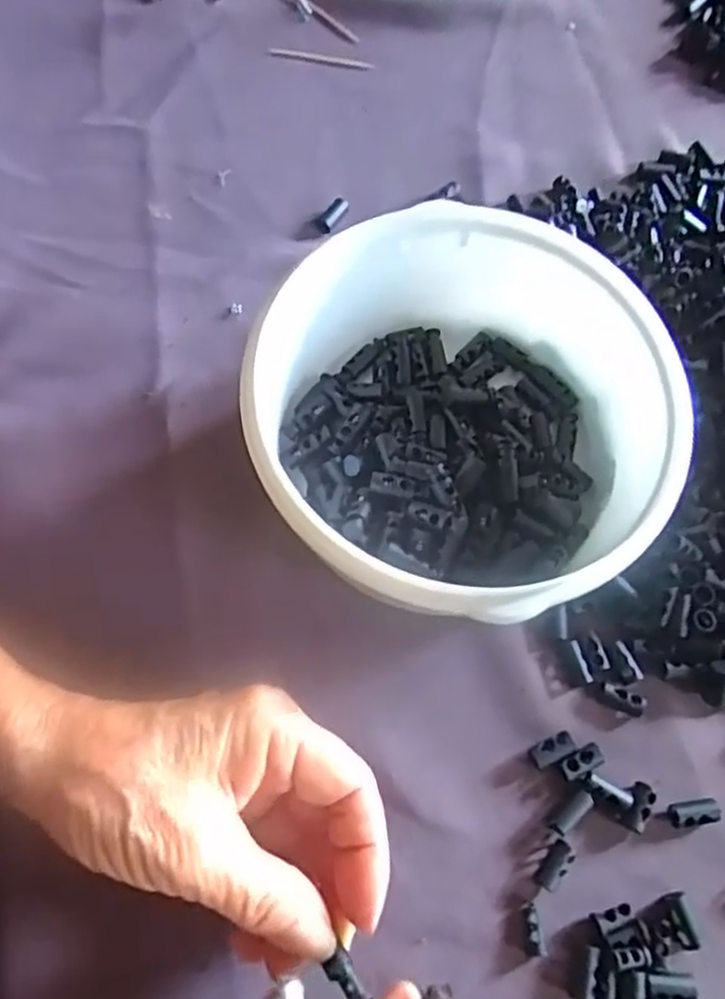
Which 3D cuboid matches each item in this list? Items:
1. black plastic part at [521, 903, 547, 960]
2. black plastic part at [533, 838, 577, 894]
[{"bbox_3d":[0.063,0.161,0.265,0.006,0.005,0.018,-4,71,-4],"label":"black plastic part"},{"bbox_3d":[0.073,0.140,0.273,0.008,0.006,0.018,42,74,11],"label":"black plastic part"}]

